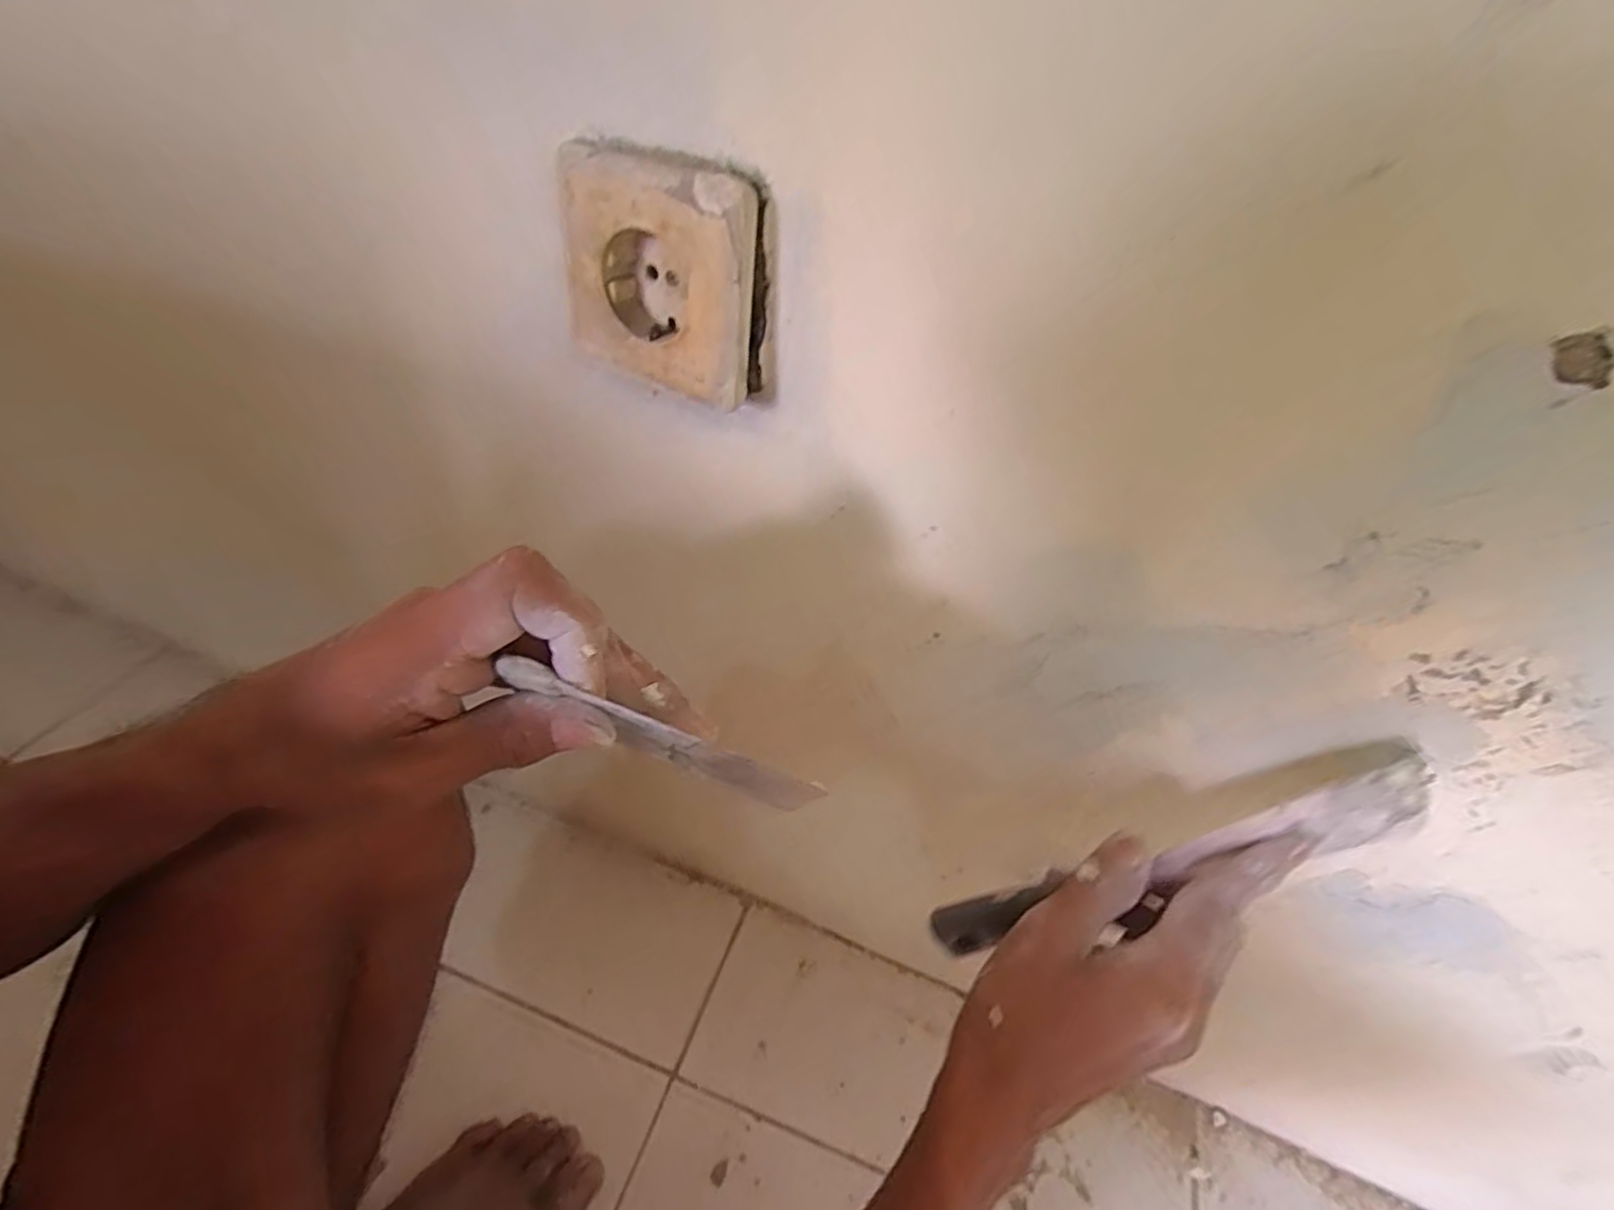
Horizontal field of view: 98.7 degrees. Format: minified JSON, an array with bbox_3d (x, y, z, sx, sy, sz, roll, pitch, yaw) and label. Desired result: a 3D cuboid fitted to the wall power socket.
[{"bbox_3d":[-0.056,-0.123,0.261,0.080,0.075,0.023,22,48,19],"label":"wall power socket"}]

